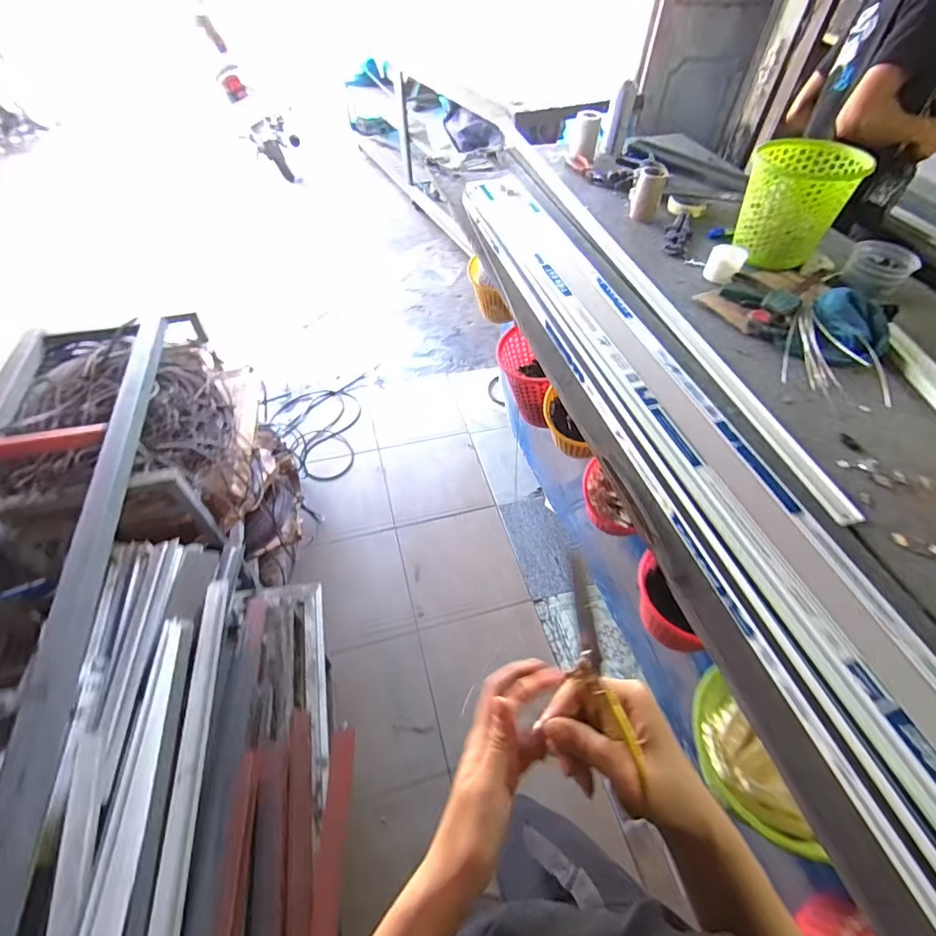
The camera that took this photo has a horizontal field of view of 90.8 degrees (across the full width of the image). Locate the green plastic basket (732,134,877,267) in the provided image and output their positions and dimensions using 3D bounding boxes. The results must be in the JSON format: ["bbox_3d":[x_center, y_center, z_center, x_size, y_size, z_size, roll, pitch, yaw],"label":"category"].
[{"bbox_3d":[0.677,-0.553,0.976,0.200,0.192,0.192,29,56,20],"label":"green plastic basket"}]

